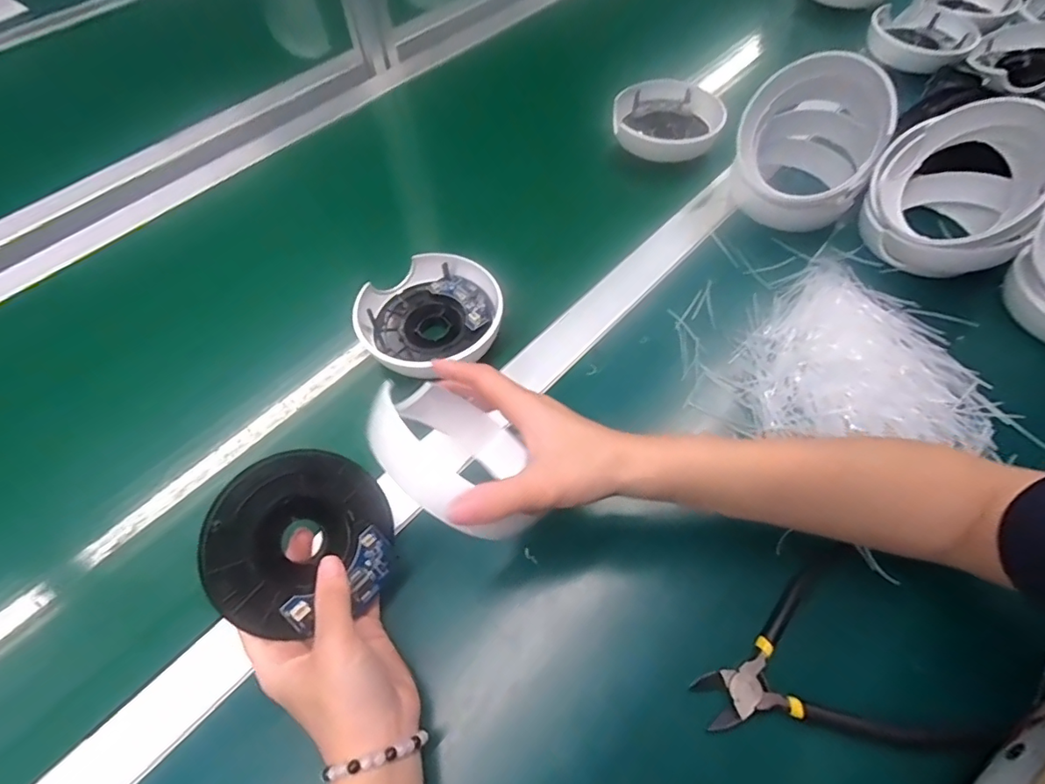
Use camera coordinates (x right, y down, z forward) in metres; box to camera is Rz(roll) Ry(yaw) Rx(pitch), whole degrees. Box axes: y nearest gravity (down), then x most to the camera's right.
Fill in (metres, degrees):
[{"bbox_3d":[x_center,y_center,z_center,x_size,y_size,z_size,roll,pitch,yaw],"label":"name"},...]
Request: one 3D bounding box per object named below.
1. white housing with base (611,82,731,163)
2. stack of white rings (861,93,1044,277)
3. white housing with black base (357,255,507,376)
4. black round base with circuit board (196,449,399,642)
[{"bbox_3d":[0.151,-0.294,0.572,0.107,0.039,0.106,0,59,1],"label":"white housing with base"},{"bbox_3d":[0.374,-0.177,0.446,0.126,0.115,0.117,29,64,18],"label":"stack of white rings"},{"bbox_3d":[-0.077,-0.067,0.440,0.116,0.031,0.107,0,59,1],"label":"white housing with black base"},{"bbox_3d":[-0.127,0.084,0.300,0.100,0.015,0.096,8,74,-28],"label":"black round base with circuit board"}]

